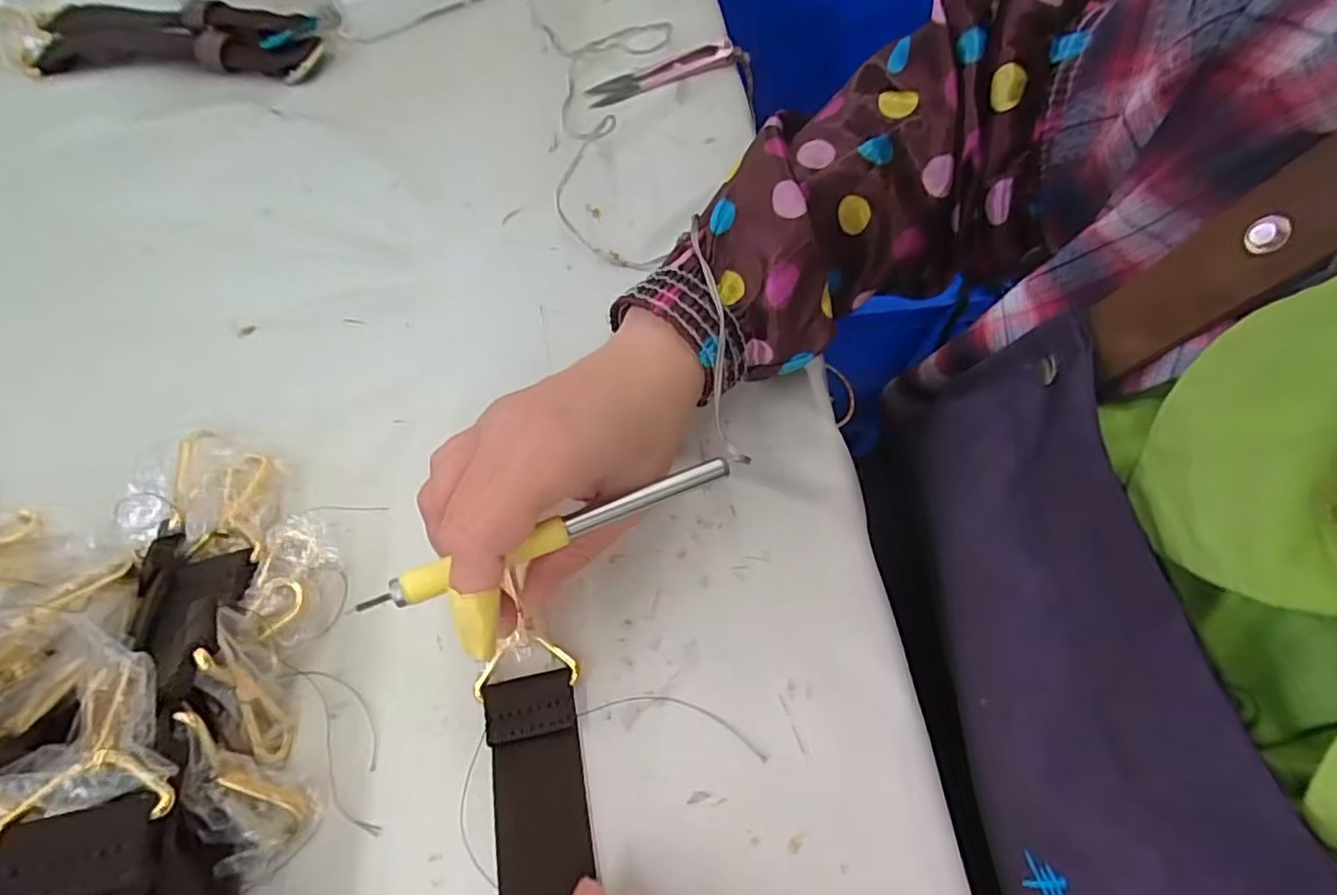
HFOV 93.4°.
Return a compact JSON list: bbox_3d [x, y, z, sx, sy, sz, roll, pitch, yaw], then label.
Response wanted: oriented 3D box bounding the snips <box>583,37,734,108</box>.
[{"bbox_3d":[-0.006,-0.258,0.429,0.101,0.016,0.023,-16,63,-5],"label":"snips"}]

